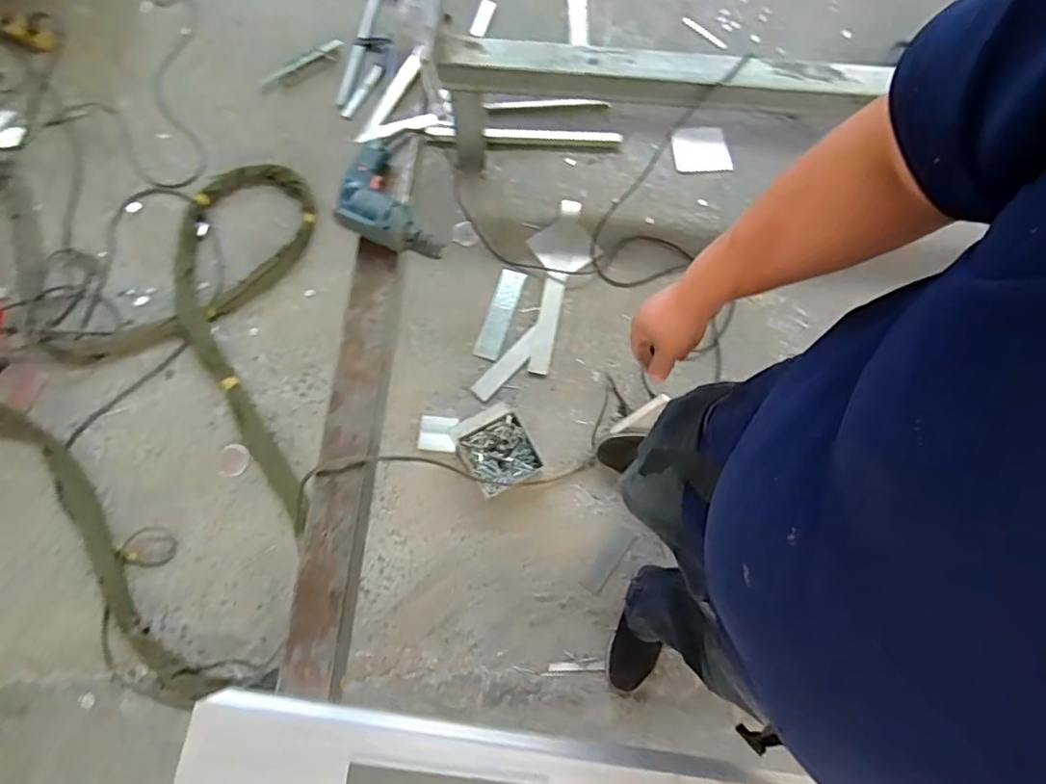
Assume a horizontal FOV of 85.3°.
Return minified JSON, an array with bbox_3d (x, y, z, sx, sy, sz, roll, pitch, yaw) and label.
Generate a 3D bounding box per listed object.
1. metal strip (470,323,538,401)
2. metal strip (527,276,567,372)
[{"bbox_3d":[-0.035,-0.073,1.439,0.053,0.011,0.229,43,78,10],"label":"metal strip"},{"bbox_3d":[0.062,-0.169,1.438,0.054,0.005,0.256,11,77,0],"label":"metal strip"}]

